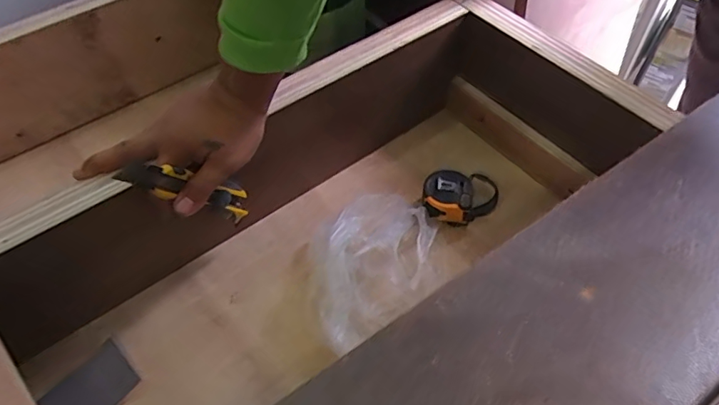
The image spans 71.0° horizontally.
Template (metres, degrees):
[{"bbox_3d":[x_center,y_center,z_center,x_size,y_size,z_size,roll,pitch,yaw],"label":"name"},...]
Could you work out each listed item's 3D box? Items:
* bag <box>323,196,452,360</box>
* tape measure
[{"bbox_3d":[0.019,0.064,0.534,0.113,0.084,0.193,37,62,27],"label":"bag"},{"bbox_3d":[0.122,-0.008,0.599,0.092,0.032,0.062,-2,52,1],"label":"tape measure"}]

